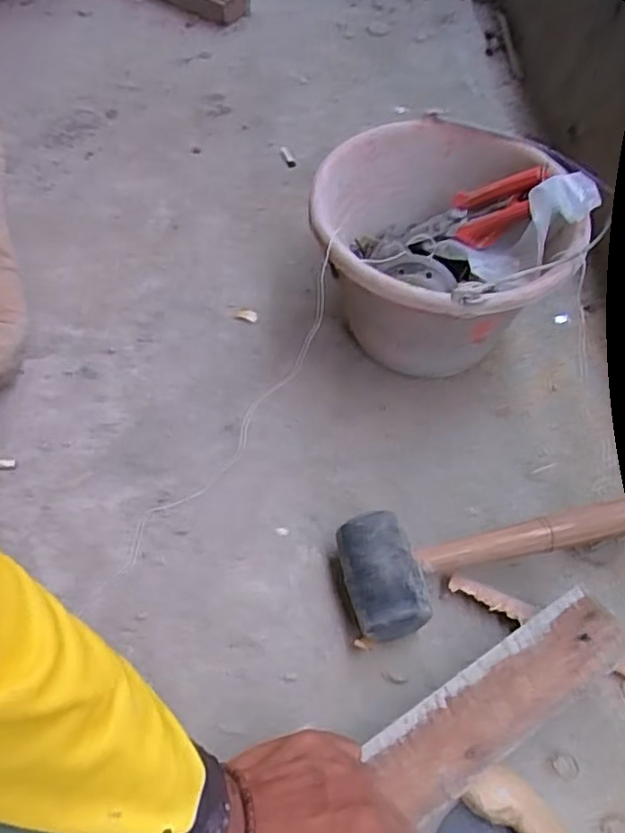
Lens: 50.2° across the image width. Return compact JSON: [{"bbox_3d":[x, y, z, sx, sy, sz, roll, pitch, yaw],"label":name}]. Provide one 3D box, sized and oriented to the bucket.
[{"bbox_3d":[0.118,-0.153,0.651,0.229,0.175,0.236,1,55,-2],"label":"bucket"}]

